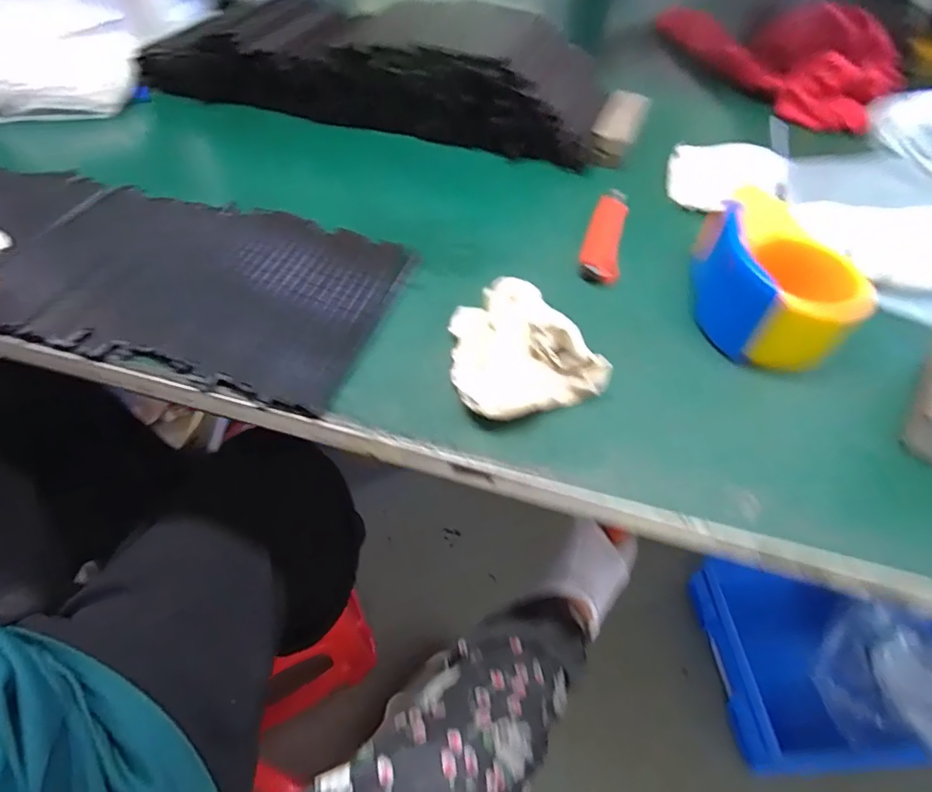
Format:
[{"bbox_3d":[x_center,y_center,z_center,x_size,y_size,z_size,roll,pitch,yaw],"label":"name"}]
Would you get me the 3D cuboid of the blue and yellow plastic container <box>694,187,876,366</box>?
[{"bbox_3d":[0.200,-0.070,0.351,0.100,0.061,0.102,21,52,17],"label":"blue and yellow plastic container"}]

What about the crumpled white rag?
[{"bbox_3d":[0.025,-0.033,0.331,0.081,0.034,0.102,-20,52,-17],"label":"crumpled white rag"}]

